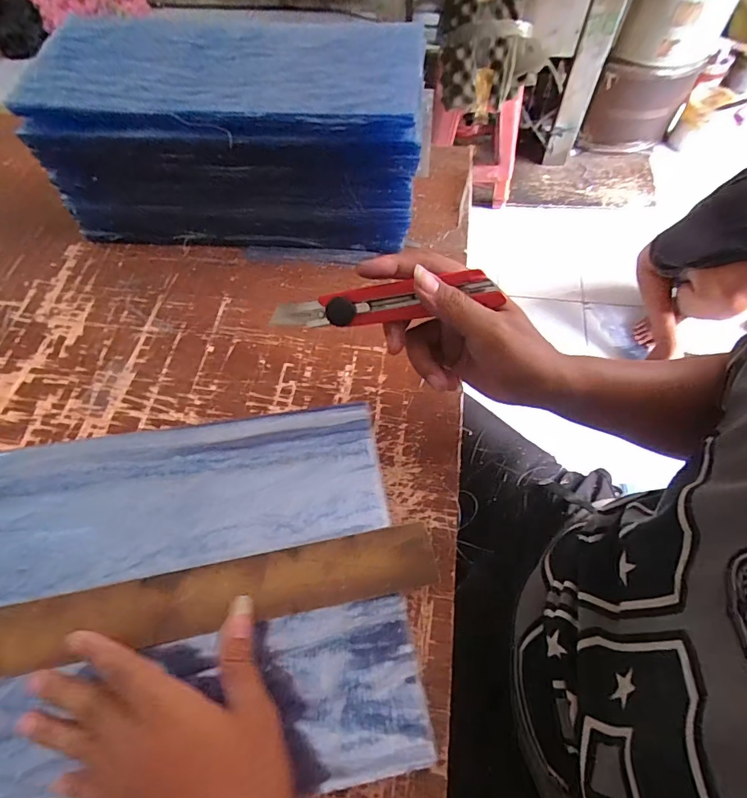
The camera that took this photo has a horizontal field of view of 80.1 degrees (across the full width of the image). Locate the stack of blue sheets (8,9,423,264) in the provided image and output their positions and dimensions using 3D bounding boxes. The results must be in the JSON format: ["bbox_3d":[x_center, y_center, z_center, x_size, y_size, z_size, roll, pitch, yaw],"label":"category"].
[{"bbox_3d":[-0.137,-0.271,0.482,0.370,0.162,0.163,7,61,5],"label":"stack of blue sheets"}]

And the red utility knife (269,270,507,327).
[{"bbox_3d":[0.005,-0.073,0.328,0.168,0.022,0.023,-7,60,9],"label":"red utility knife"}]

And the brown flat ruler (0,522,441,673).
[{"bbox_3d":[-0.166,0.156,0.330,0.427,0.007,0.048,-10,61,-5],"label":"brown flat ruler"}]

